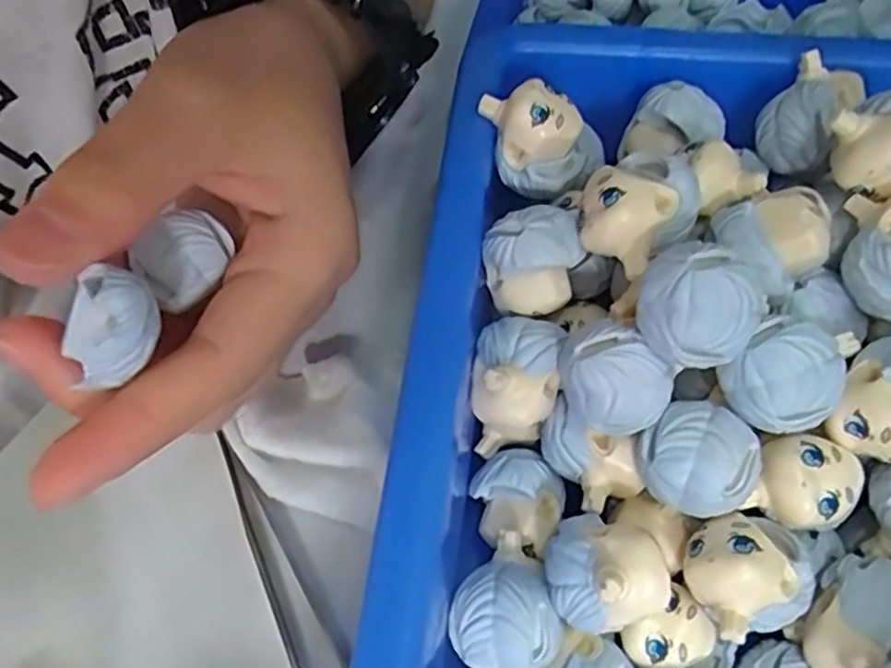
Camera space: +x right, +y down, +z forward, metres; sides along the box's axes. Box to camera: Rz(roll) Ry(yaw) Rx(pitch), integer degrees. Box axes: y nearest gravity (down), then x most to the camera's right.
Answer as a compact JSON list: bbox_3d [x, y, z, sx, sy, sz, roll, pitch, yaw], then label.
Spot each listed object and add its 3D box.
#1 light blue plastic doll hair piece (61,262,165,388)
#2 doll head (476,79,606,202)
[{"bbox_3d":[-0.066,-0.003,0.140,0.018,0.016,0.020,-37,63,-20],"label":"light blue plastic doll hair piece"},{"bbox_3d":[0.024,-0.051,0.182,0.023,0.020,0.026,-25,60,-13],"label":"doll head"}]

